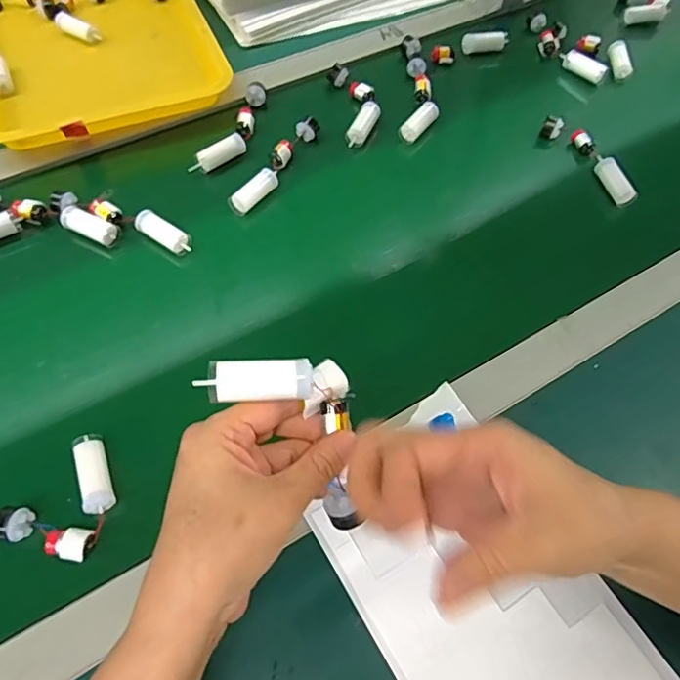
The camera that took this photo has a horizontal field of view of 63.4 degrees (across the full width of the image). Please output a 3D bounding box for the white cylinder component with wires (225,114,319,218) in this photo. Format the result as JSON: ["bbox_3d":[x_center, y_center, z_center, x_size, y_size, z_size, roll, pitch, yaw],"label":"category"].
[{"bbox_3d":[-0.063,-0.181,0.563,0.029,0.022,0.140,24,62,14],"label":"white cylinder component with wires"}]

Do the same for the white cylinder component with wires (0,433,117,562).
[{"bbox_3d":[-0.190,0.106,0.387,0.062,0.017,0.082,14,60,8],"label":"white cylinder component with wires"}]

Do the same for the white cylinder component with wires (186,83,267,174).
[{"bbox_3d":[-0.108,-0.223,0.587,0.037,0.020,0.130,22,61,12],"label":"white cylinder component with wires"}]

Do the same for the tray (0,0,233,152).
[{"bbox_3d":[-0.292,-0.349,0.638,0.257,0.047,0.311,-20,61,-12],"label":"tray"}]

